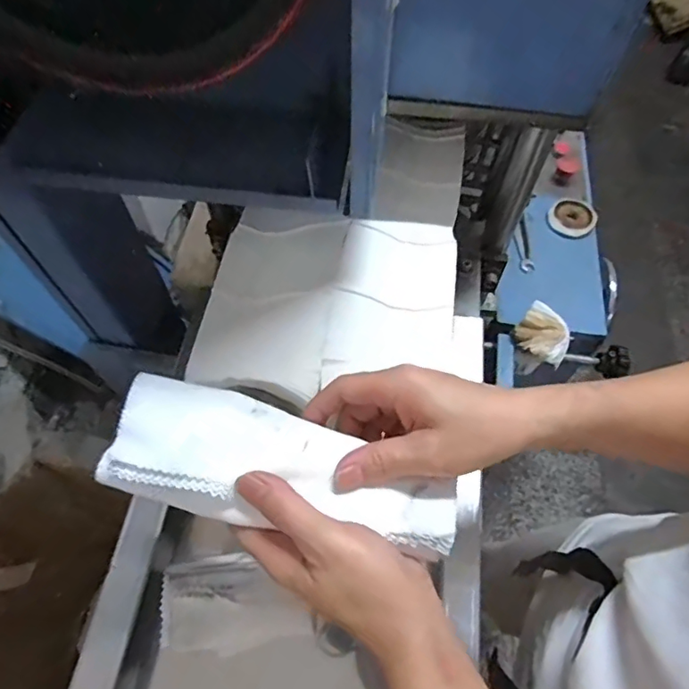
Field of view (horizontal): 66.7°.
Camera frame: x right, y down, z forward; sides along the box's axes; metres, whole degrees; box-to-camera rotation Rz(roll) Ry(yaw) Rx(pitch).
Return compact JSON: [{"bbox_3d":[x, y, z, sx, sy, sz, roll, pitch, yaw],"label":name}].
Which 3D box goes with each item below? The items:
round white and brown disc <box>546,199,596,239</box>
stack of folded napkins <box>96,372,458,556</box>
[{"bbox_3d":[0.380,-0.211,0.877,0.075,0.018,0.067,30,67,16],"label":"round white and brown disc"},{"bbox_3d":[-0.036,0.076,0.319,0.210,0.022,0.074,18,63,1],"label":"stack of folded napkins"}]

